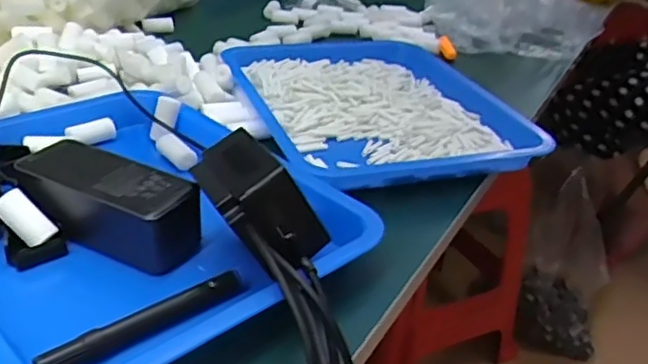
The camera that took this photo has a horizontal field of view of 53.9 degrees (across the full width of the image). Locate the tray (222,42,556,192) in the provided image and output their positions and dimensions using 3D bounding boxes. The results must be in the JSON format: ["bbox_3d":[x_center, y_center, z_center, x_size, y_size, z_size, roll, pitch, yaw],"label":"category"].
[{"bbox_3d":[0.049,-0.088,0.670,0.264,0.041,0.327,-4,31,-17],"label":"tray"}]

